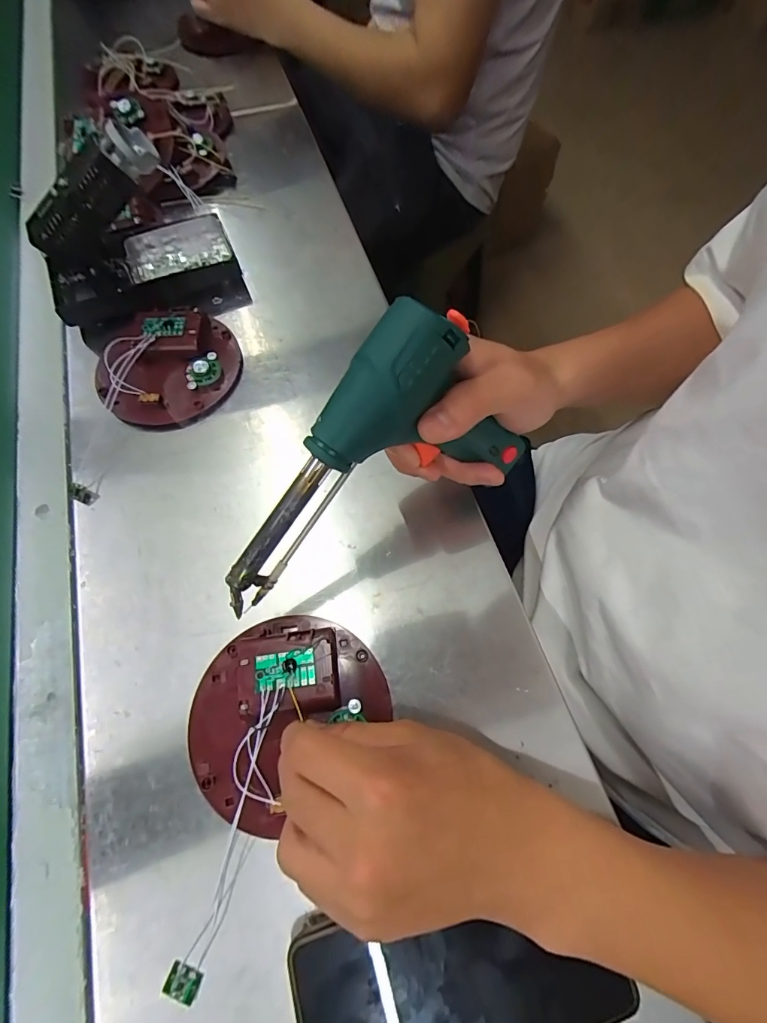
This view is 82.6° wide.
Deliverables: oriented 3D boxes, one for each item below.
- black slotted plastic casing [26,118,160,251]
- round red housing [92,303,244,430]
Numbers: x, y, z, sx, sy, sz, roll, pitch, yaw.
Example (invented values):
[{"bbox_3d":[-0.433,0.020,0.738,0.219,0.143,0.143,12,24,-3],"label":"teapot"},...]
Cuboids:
[{"bbox_3d":[-0.239,-0.260,0.355,0.121,0.044,0.037,-31,67,17],"label":"black slotted plastic casing"},{"bbox_3d":[-0.184,-0.125,0.373,0.110,0.033,0.109,0,66,0],"label":"round red housing"}]

